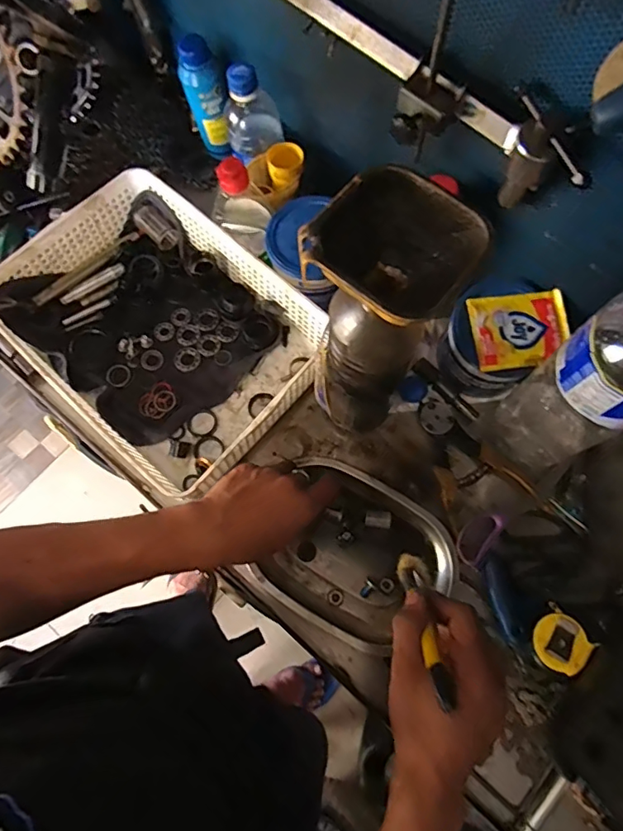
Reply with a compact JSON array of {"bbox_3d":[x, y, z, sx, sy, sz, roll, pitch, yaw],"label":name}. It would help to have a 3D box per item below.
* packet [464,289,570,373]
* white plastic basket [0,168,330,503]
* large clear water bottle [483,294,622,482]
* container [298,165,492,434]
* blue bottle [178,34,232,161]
[{"bbox_3d":[0.212,-0.088,0.532,0.093,0.008,0.081,-5,73,-1],"label":"packet"},{"bbox_3d":[-0.169,-0.092,0.591,0.333,0.081,0.266,41,79,10],"label":"white plastic basket"},{"bbox_3d":[0.246,-0.017,0.452,0.093,0.306,0.101,-32,75,-9],"label":"large clear water bottle"},{"bbox_3d":[0.051,-0.064,0.454,0.093,0.303,0.097,32,75,10],"label":"container"},{"bbox_3d":[-0.127,-0.379,0.637,0.043,0.143,0.042,-27,74,-8],"label":"blue bottle"}]

